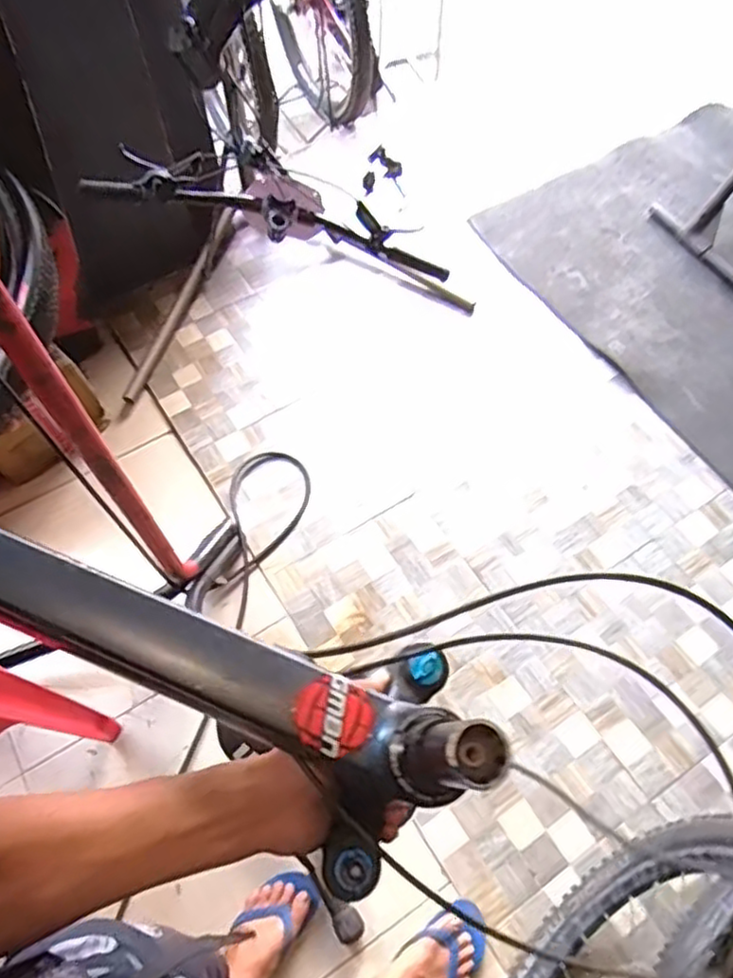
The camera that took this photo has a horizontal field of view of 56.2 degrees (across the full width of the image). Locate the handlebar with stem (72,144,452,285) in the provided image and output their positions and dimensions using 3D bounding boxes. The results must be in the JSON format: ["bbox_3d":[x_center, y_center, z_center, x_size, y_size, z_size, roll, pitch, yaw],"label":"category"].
[{"bbox_3d":[-0.177,-0.568,1.408,0.751,0.125,0.124,8,62,-19],"label":"handlebar with stem"}]

